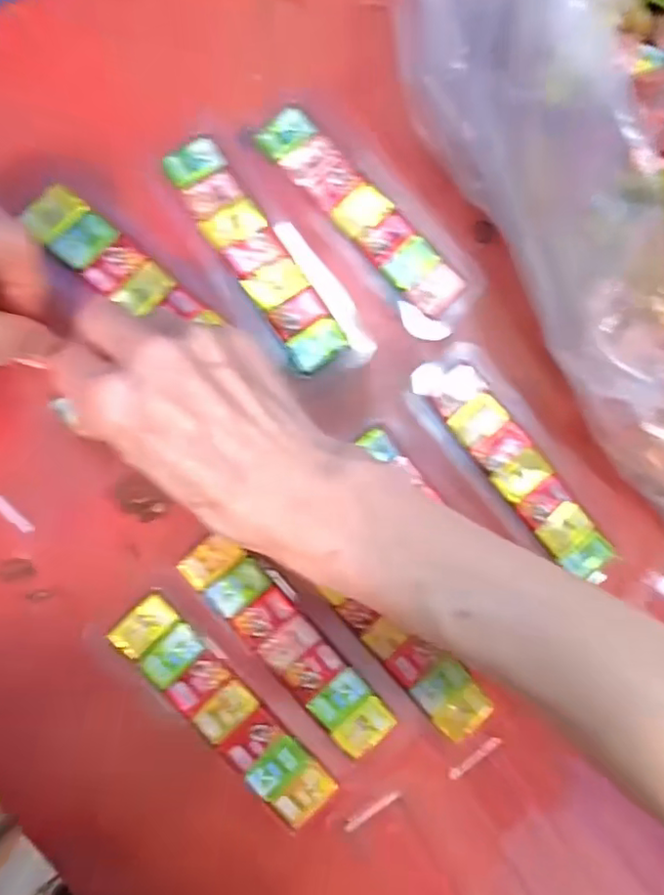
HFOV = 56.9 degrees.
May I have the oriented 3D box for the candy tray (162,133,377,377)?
[{"bbox_3d":[-0.033,-0.088,0.289,0.038,0.010,0.128,-37,90,-8],"label":"candy tray"}]

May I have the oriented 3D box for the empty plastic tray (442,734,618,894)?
[{"bbox_3d":[0.103,0.201,0.288,0.042,0.013,0.143,-32,90,-8],"label":"empty plastic tray"}]

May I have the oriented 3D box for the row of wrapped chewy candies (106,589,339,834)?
[{"bbox_3d":[-0.047,0.116,0.269,0.028,0.007,0.119,-43,91,-8],"label":"row of wrapped chewy candies"}]

